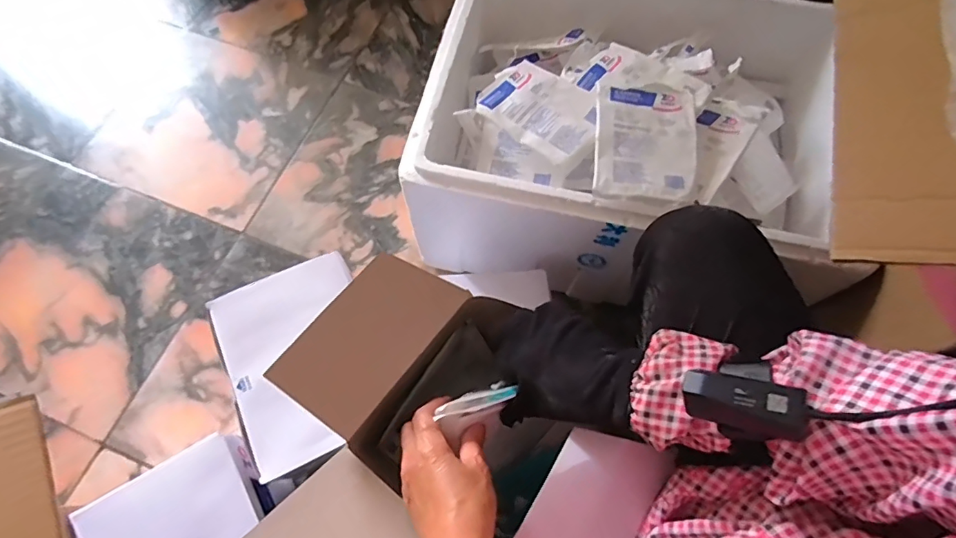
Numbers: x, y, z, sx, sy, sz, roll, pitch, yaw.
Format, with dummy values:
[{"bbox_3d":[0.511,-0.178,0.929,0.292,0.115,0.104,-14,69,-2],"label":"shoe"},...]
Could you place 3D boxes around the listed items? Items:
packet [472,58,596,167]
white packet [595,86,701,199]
[{"bbox_3d":[0.087,-0.224,0.685,0.162,0.013,0.127,36,67,15],"label":"packet"},{"bbox_3d":[0.218,-0.170,0.646,0.127,0.026,0.180,6,67,1],"label":"white packet"}]

